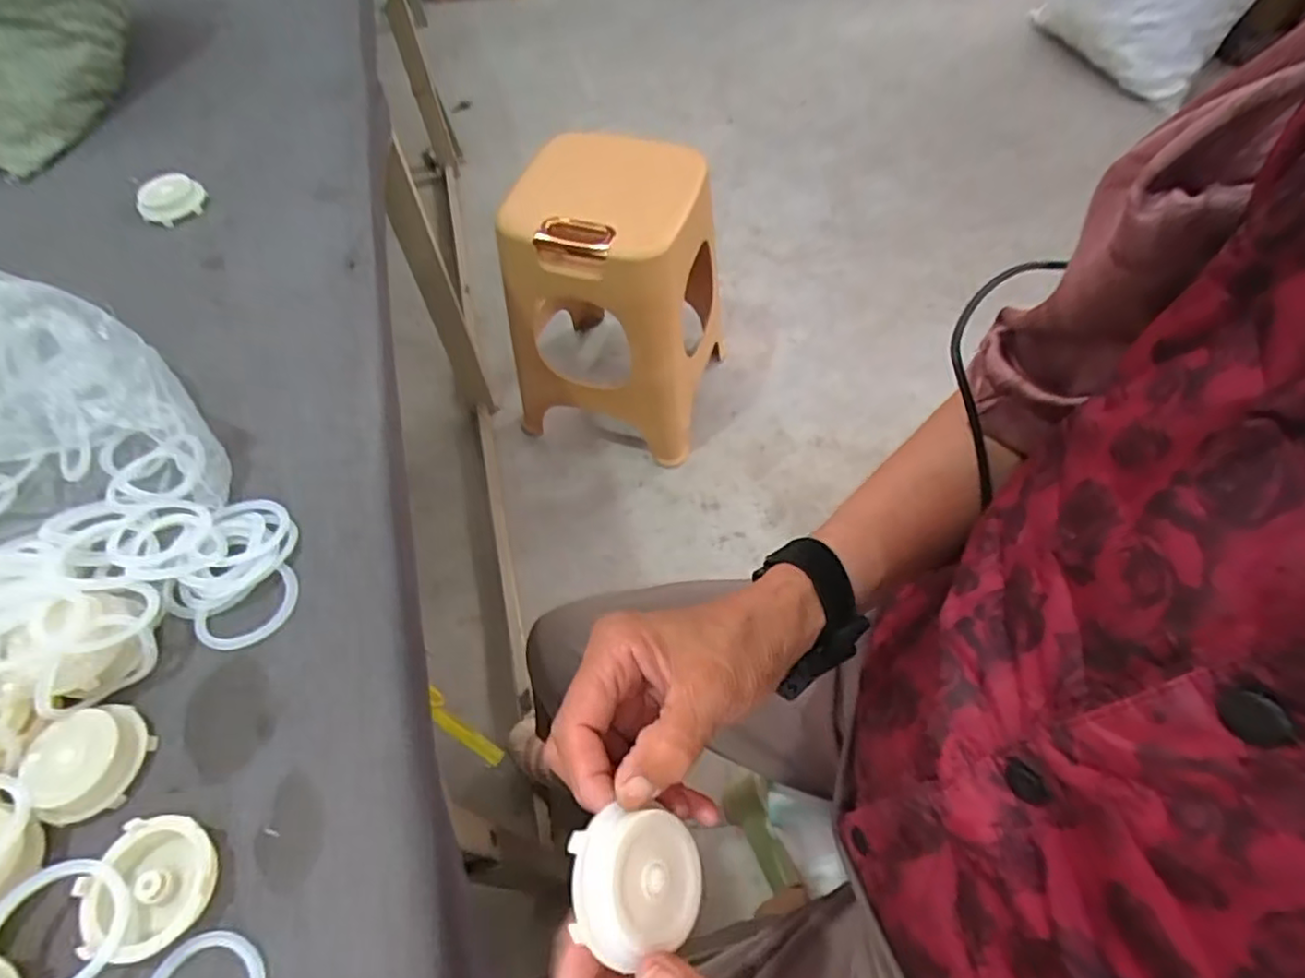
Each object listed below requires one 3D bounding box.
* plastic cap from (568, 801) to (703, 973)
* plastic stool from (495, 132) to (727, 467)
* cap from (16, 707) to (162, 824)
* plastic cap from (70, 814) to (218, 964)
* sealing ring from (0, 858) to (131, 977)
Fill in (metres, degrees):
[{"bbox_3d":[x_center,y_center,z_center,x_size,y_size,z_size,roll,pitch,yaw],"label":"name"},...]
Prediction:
[{"bbox_3d":[-0.007,0.153,0.258,0.052,0.020,0.049,17,59,-30],"label":"plastic cap"},{"bbox_3d":[-0.063,-0.338,1.186,0.329,0.483,0.318,13,58,11],"label":"plastic stool"},{"bbox_3d":[-0.295,0.140,0.344,0.052,0.017,0.051,42,59,15],"label":"cap"},{"bbox_3d":[-0.237,0.190,0.313,0.056,0.015,0.058,-1,56,2],"label":"plastic cap"},{"bbox_3d":[-0.271,0.200,0.297,0.056,0.005,0.056,8,53,-11],"label":"sealing ring"}]

